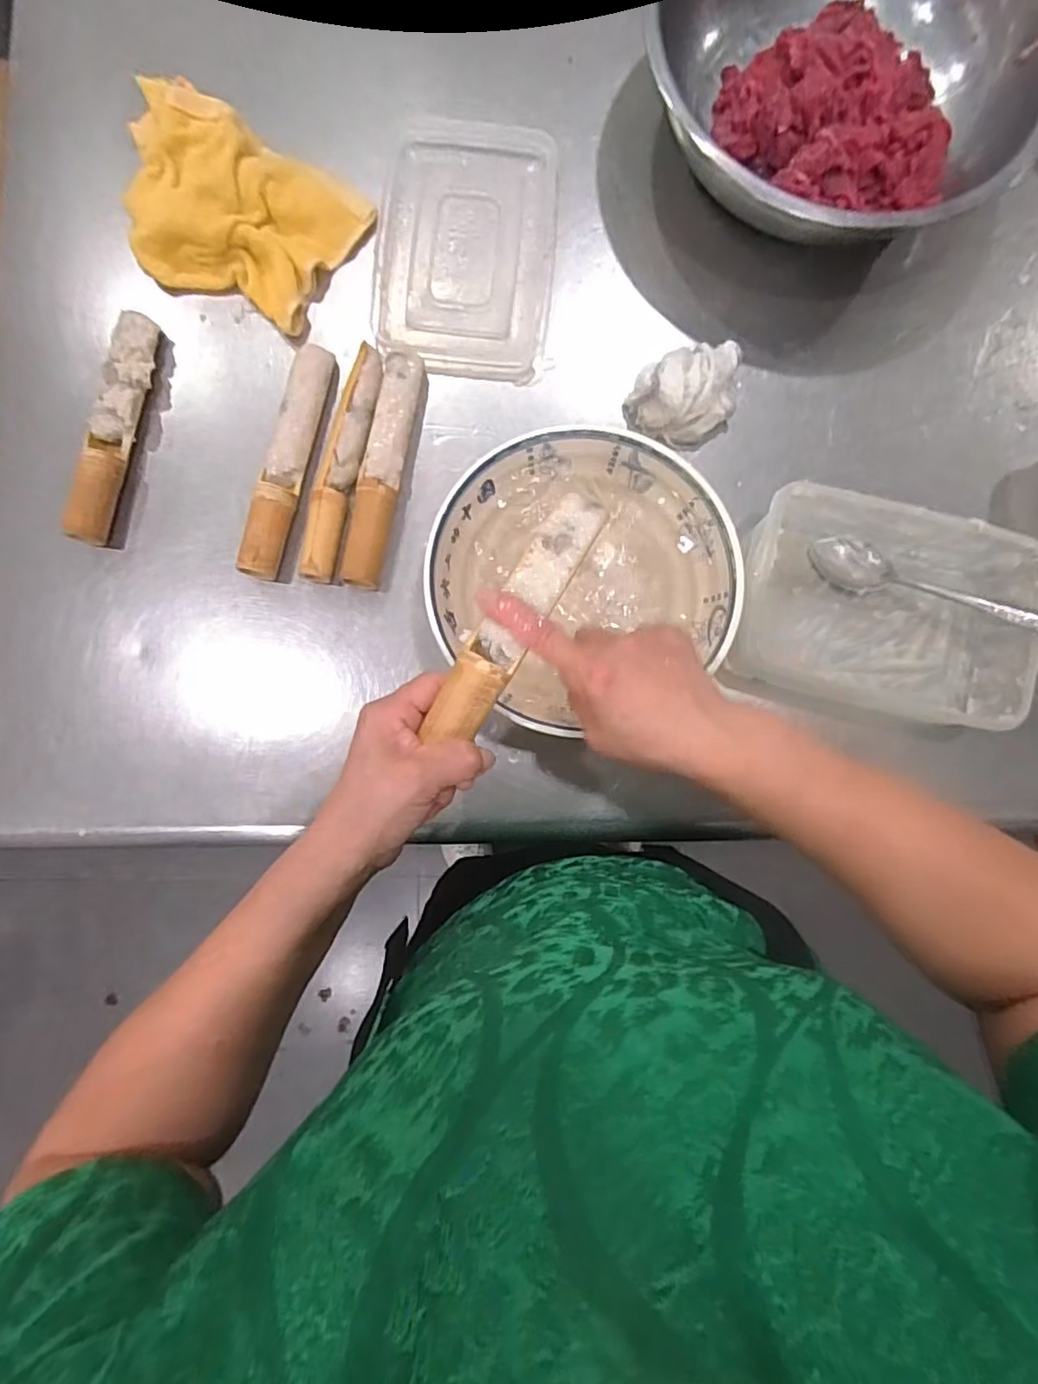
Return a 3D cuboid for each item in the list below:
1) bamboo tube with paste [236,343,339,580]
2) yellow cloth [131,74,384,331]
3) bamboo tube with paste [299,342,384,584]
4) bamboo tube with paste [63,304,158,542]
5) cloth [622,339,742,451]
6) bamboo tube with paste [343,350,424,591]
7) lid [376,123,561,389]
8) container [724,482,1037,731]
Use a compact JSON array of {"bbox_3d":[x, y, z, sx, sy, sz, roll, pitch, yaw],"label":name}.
[{"bbox_3d":[-0.188,-0.189,0.507,0.030,0.031,0.198,13,84,0],"label":"bamboo tube with paste"},{"bbox_3d":[-0.256,-0.413,0.528,0.220,0.033,0.150,31,85,2],"label":"yellow cloth"},{"bbox_3d":[-0.143,-0.184,0.510,0.029,0.032,0.194,15,84,0],"label":"bamboo tube with paste"},{"bbox_3d":[-0.330,-0.216,0.507,0.028,0.040,0.195,10,84,0],"label":"bamboo tube with paste"},{"bbox_3d":[0.145,-0.251,0.524,0.100,0.040,0.073,-32,88,-4],"label":"cloth"},{"bbox_3d":[-0.111,-0.183,0.509,0.030,0.034,0.198,11,84,0],"label":"bamboo tube with paste"},{"bbox_3d":[-0.047,-0.383,0.544,0.151,0.020,0.207,4,91,-3],"label":"lid"},{"bbox_3d":[0.280,-0.063,0.489,0.212,0.074,0.152,12,85,-1],"label":"container"}]

